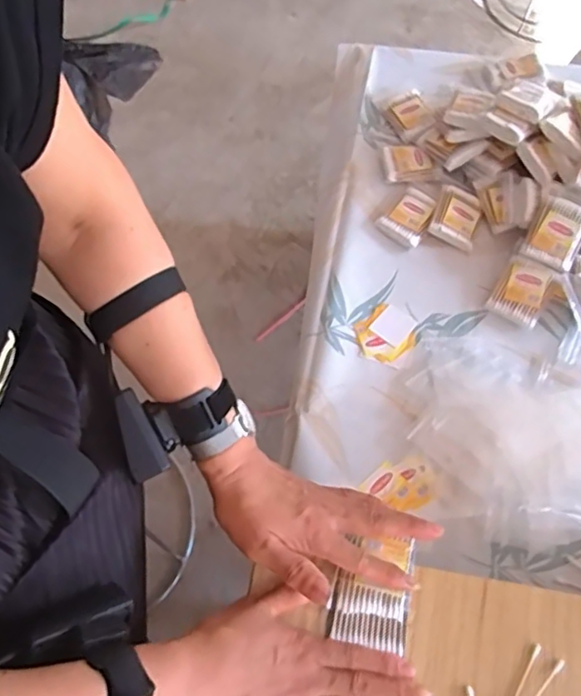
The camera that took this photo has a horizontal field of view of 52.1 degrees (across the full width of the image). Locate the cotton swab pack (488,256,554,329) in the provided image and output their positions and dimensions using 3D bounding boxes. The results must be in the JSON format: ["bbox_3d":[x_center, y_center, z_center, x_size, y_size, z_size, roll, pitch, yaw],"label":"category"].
[{"bbox_3d":[0.260,-0.062,0.667,0.056,0.026,0.069,29,85,19],"label":"cotton swab pack"}]

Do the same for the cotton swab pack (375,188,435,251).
[{"bbox_3d":[0.145,-0.160,0.718,0.057,0.019,0.076,38,70,16],"label":"cotton swab pack"}]

